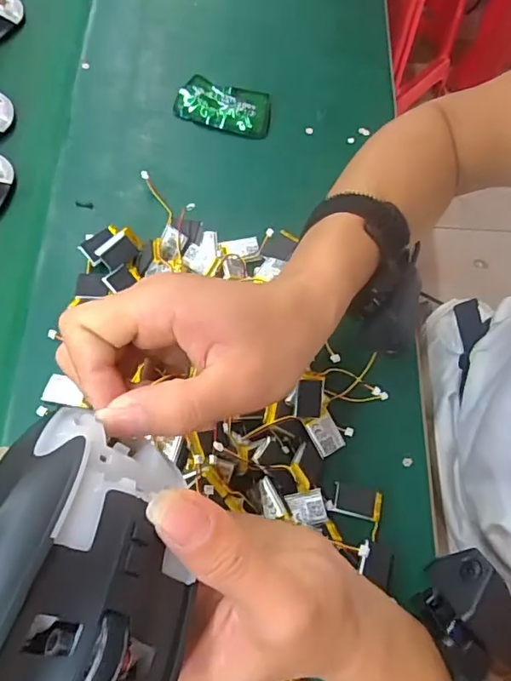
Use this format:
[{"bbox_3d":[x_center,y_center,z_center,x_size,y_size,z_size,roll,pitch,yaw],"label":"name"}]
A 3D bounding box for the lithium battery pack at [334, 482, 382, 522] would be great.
[{"bbox_3d":[0.069,0.108,0.343,0.031,0.004,0.019,14,69,4],"label":"lithium battery pack"}]

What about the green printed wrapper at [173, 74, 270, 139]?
[{"bbox_3d":[-0.028,-0.214,0.464,0.085,0.011,0.050,14,69,4],"label":"green printed wrapper"}]

